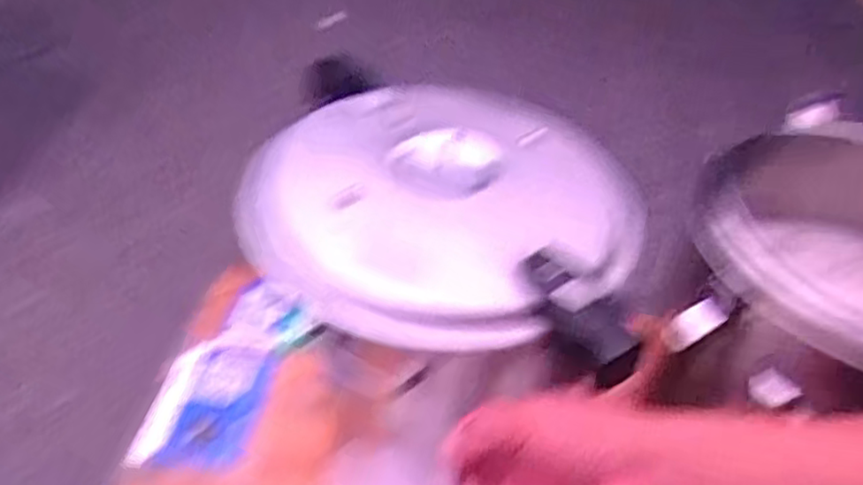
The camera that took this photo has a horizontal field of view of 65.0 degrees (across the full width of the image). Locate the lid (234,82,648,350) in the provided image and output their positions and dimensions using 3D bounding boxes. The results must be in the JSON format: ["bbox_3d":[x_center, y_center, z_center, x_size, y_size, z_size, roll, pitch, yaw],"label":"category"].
[{"bbox_3d":[0.027,-0.055,0.602,0.304,0.066,0.328,2,39,-2],"label":"lid"}]

